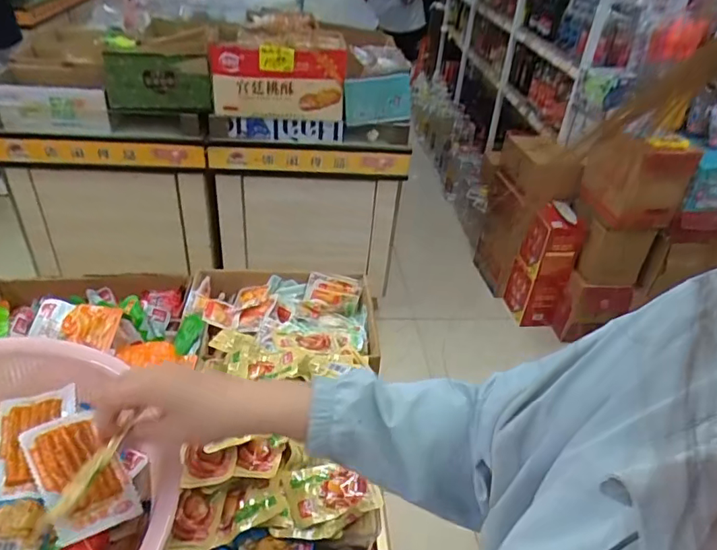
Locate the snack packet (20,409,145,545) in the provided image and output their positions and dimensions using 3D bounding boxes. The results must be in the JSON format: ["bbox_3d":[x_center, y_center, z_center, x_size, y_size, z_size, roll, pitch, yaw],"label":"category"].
[{"bbox_3d":[-0.255,0.180,0.475,0.068,0.015,0.115,-16,58,-41],"label":"snack packet"}]

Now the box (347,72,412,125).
[{"bbox_3d":[0.070,-0.590,1.749,0.262,0.153,0.069,-11,34,-16],"label":"box"}]

